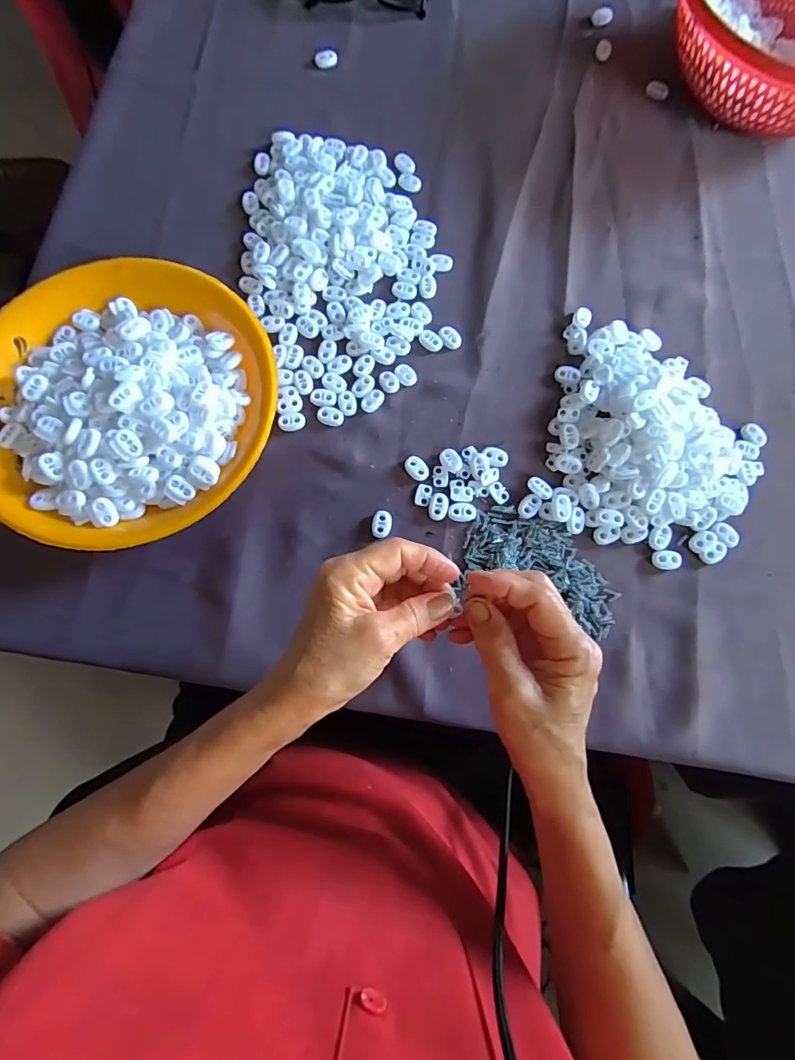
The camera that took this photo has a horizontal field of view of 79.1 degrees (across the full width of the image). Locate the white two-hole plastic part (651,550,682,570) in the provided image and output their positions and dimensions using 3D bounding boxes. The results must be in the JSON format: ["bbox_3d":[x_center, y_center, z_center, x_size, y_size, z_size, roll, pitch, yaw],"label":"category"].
[{"bbox_3d":[0.217,0.025,0.387,0.021,0.006,0.015,10,77,1],"label":"white two-hole plastic part"}]

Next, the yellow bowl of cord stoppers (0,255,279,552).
[{"bbox_3d":[-0.216,-0.105,0.385,0.231,0.047,0.227,0,77,-1],"label":"yellow bowl of cord stoppers"}]

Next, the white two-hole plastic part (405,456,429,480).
[{"bbox_3d":[0.016,-0.051,0.399,0.016,0.004,0.023,-31,79,-7],"label":"white two-hole plastic part"}]

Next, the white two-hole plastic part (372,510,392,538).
[{"bbox_3d":[-0.013,-0.004,0.394,0.016,0.004,0.023,10,77,1],"label":"white two-hole plastic part"}]

